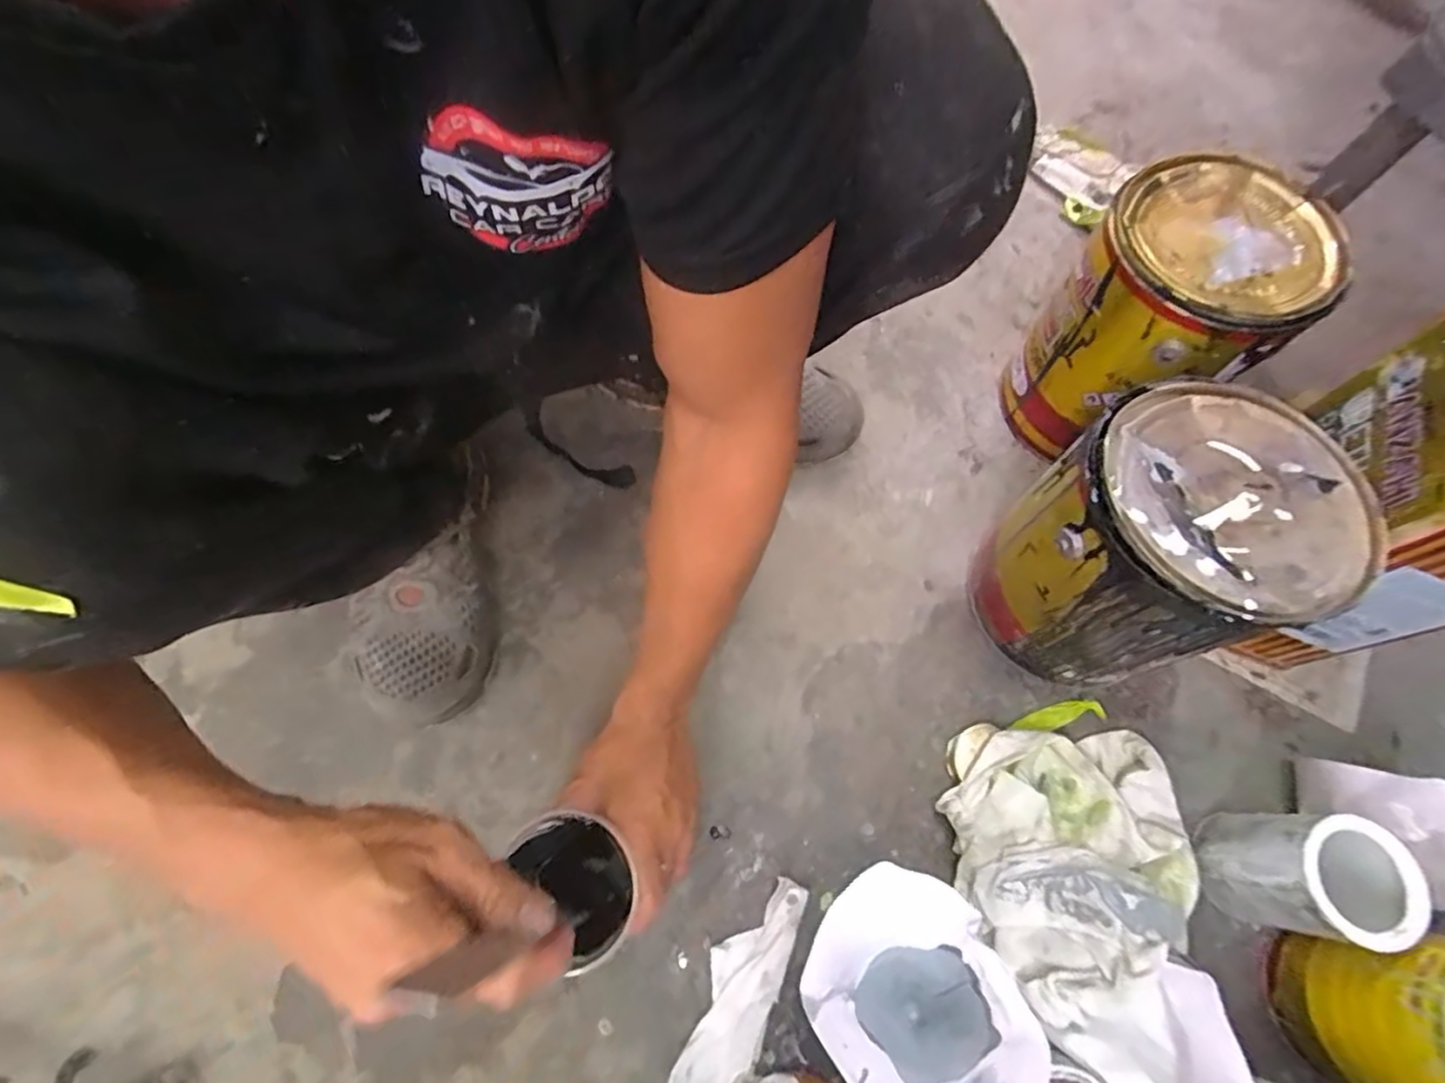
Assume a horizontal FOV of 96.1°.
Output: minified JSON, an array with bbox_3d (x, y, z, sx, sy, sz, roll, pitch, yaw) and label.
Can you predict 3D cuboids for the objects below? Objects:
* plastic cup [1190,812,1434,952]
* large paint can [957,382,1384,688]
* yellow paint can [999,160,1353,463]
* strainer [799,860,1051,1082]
[{"bbox_3d":[0.385,0.226,0.443,0.071,0.127,0.073,0,68,0],"label":"plastic cup"},{"bbox_3d":[0.287,0.008,0.469,0.144,0.223,0.146,0,68,0],"label":"large paint can"},{"bbox_3d":[0.348,-0.175,0.543,0.157,0.219,0.150,0,68,0],"label":"yellow paint can"},{"bbox_3d":[0.103,0.240,0.347,0.120,0.088,0.102,41,73,14],"label":"strainer"}]

